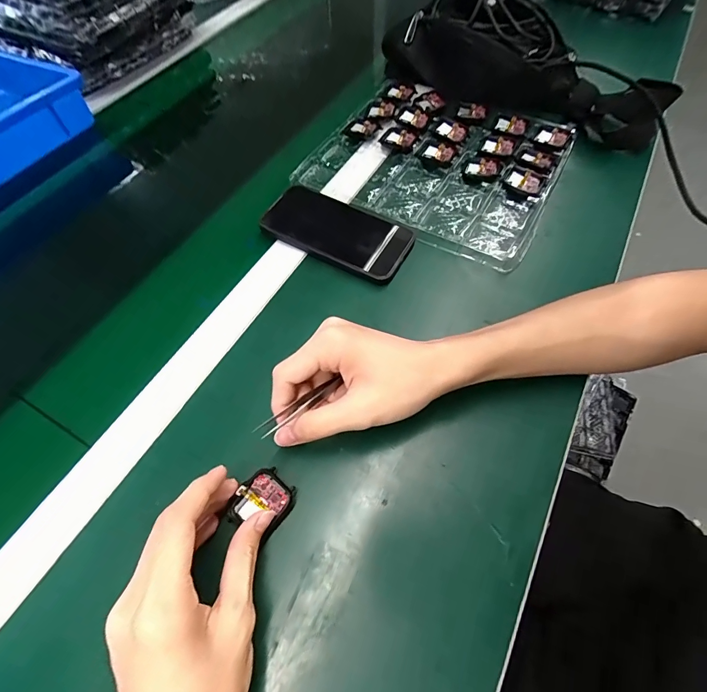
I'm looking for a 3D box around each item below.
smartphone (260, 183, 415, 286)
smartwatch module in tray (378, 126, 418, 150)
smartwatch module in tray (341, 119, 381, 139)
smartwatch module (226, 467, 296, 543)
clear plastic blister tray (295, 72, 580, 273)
[{"bbox_3d":[-0.018,-0.128,0.426,0.160,0.013,0.081,25,64,14],"label":"smartphone"},{"bbox_3d":[0.057,-0.270,0.502,0.049,0.007,0.036,30,65,18],"label":"smartwatch module in tray"},{"bbox_3d":[0.010,-0.292,0.520,0.043,0.008,0.043,25,64,16],"label":"smartwatch module in tray"},{"bbox_3d":[-0.067,0.116,0.287,0.040,0.012,0.044,32,66,17],"label":"smartwatch module"},{"bbox_3d":[0.107,-0.236,0.489,0.281,0.020,0.256,28,65,15],"label":"clear plastic blister tray"}]

